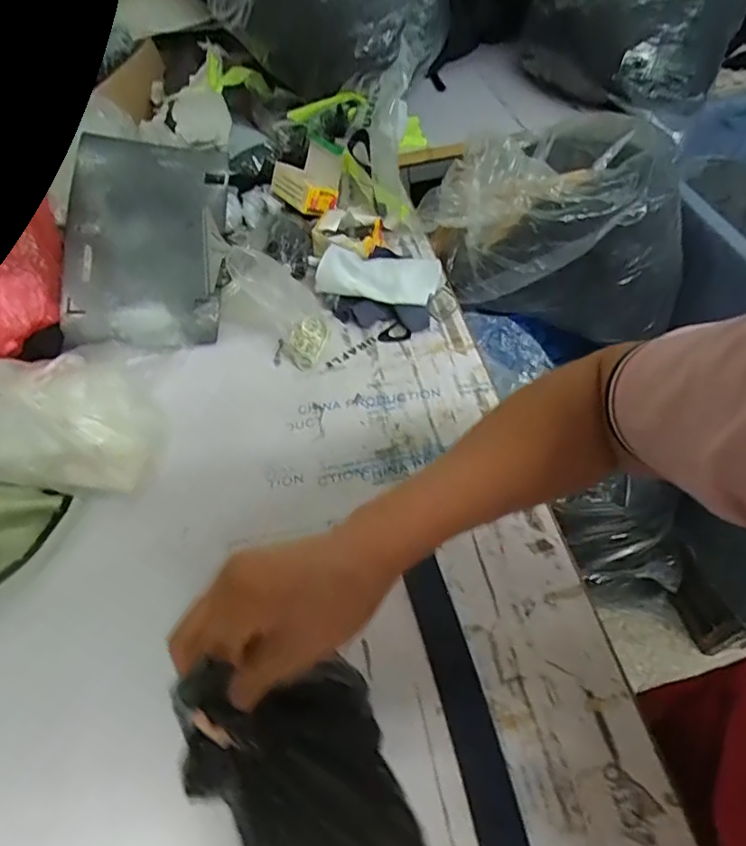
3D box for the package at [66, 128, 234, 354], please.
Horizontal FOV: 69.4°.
[{"bbox_3d":[-0.336,-0.277,0.797,0.215,0.051,0.346,1,76,-10],"label":"package"}]

